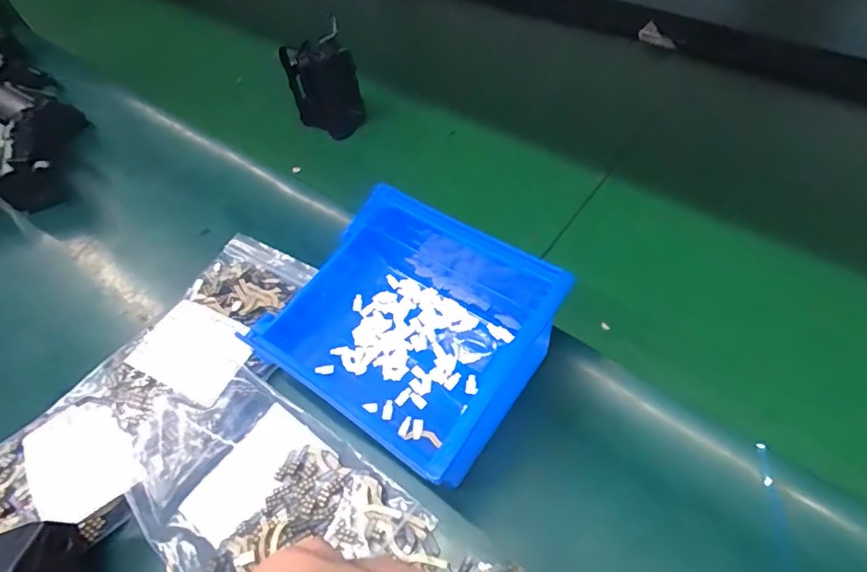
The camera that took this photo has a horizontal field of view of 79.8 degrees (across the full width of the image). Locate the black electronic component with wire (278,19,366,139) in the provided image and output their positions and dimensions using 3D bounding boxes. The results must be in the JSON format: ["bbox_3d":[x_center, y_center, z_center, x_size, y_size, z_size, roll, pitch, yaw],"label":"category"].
[{"bbox_3d":[-0.088,-0.160,0.428,0.047,0.083,0.052,-28,56,-9],"label":"black electronic component with wire"}]

